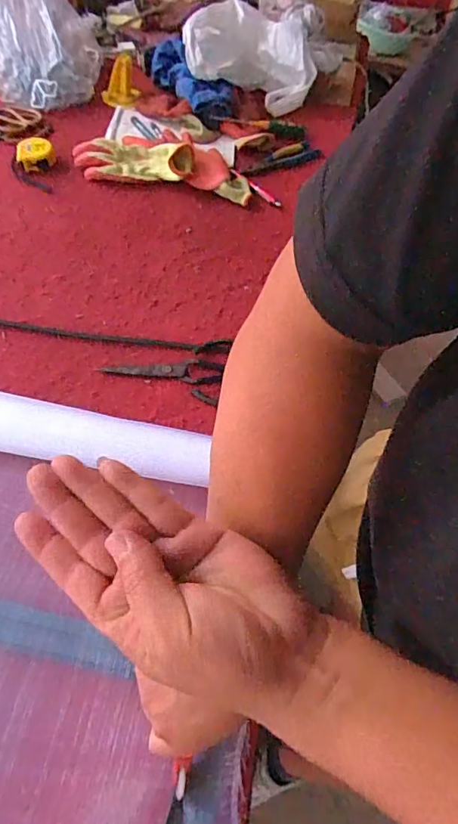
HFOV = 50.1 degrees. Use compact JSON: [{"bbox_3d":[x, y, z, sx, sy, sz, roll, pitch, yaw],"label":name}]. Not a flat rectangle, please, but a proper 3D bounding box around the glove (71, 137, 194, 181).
[{"bbox_3d":[-0.179,-0.487,0.921,0.226,0.056,0.113,5,57,-4],"label":"glove"}]

